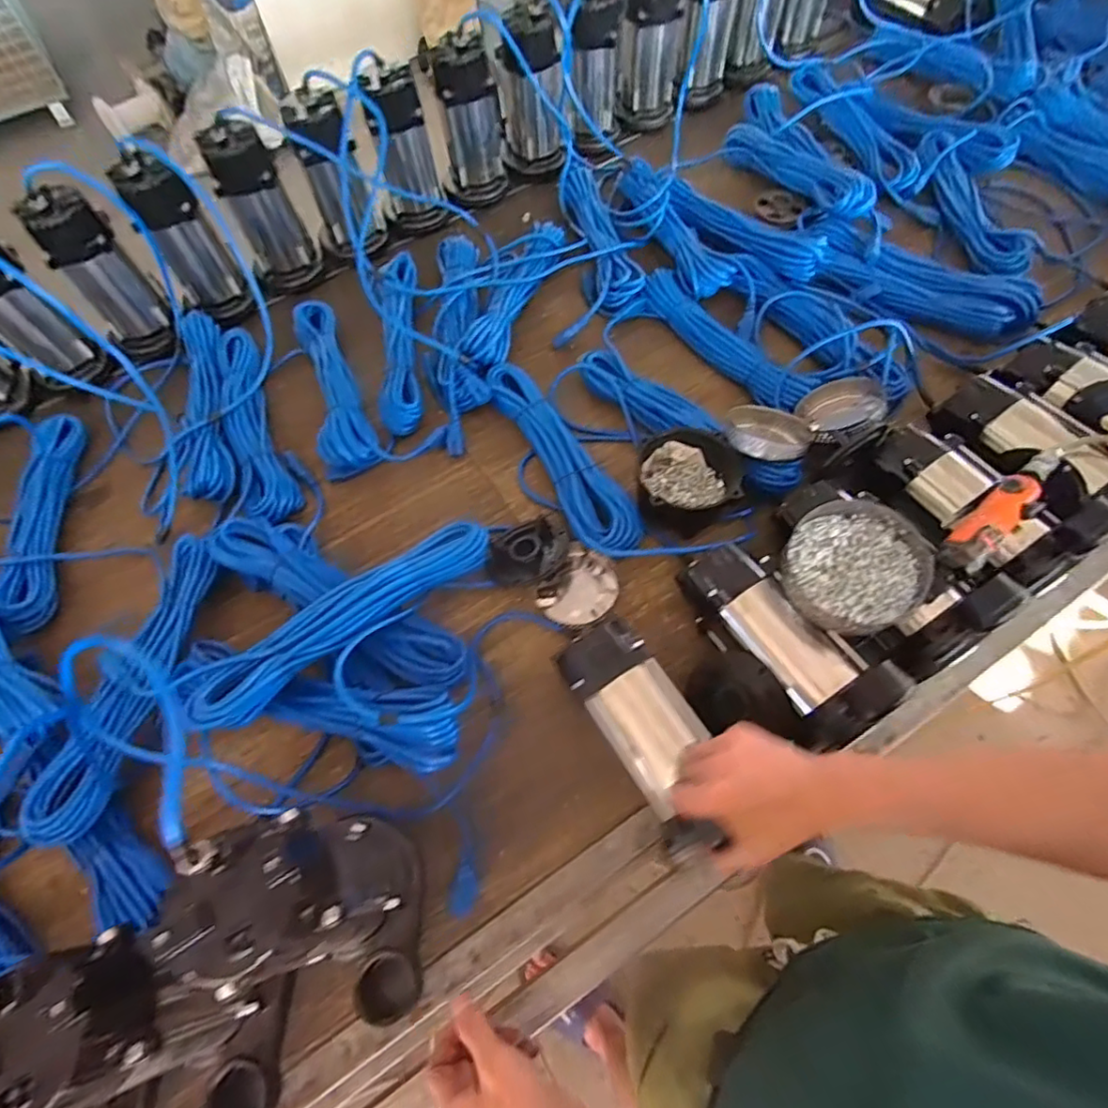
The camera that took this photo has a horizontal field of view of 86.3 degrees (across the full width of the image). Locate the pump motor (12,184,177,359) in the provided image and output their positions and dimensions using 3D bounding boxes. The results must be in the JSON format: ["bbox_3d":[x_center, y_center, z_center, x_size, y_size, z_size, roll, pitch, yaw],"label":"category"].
[{"bbox_3d":[-0.686,-0.417,0.901,0.122,0.235,0.114,-39,67,-15],"label":"pump motor"}]

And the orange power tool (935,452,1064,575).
[{"bbox_3d":[0.478,-0.047,0.622,0.184,0.039,0.044,-36,66,-14],"label":"orange power tool"}]

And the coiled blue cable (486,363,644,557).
[{"bbox_3d":[0.010,-0.135,0.792,0.089,0.042,0.350,-25,64,-9],"label":"coiled blue cable"}]

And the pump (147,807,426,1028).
[{"bbox_3d":[-0.168,0.288,0.455,0.097,0.235,0.159,-32,65,-12],"label":"pump"}]

